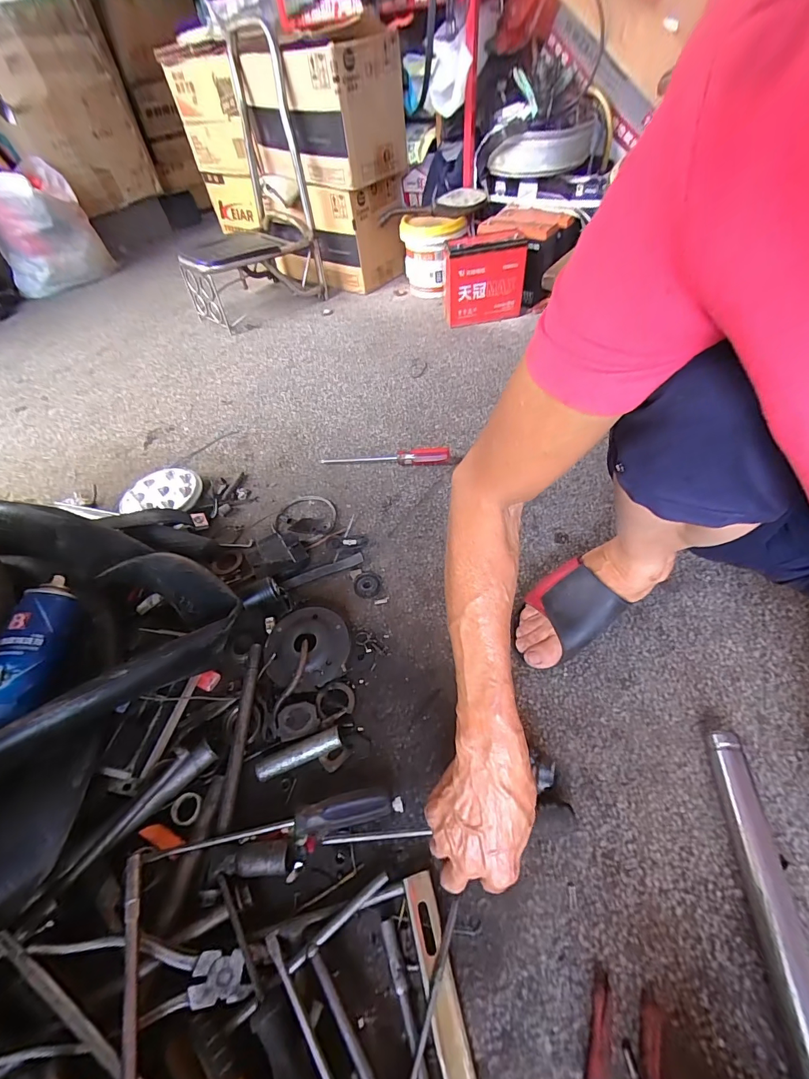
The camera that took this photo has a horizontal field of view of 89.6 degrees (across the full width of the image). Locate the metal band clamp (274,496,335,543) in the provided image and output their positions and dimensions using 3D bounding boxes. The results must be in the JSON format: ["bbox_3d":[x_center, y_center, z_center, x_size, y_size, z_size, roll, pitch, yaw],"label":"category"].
[{"bbox_3d":[-0.161,-0.034,0.663,0.101,0.006,0.102,-21,52,-11],"label":"metal band clamp"}]

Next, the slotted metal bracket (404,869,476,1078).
[{"bbox_3d":[0.032,0.370,0.314,0.024,0.013,0.178,-14,51,-5],"label":"slotted metal bracket"}]

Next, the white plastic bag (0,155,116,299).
[{"bbox_3d":[-1.136,-0.962,1.275,0.299,0.319,0.223,-32,55,-18],"label":"white plastic bag"}]

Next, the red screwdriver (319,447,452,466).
[{"bbox_3d":[-0.036,-0.151,0.735,0.230,0.030,0.026,2,52,8],"label":"red screwdriver"}]

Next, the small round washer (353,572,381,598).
[{"bbox_3d":[-0.053,0.064,0.574,0.036,0.004,0.041,-9,51,-1],"label":"small round washer"}]

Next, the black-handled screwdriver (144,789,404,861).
[{"bbox_3d":[-0.120,0.276,0.393,0.231,0.029,0.028,-12,51,-3],"label":"black-handled screwdriver"}]

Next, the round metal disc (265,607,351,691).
[{"bbox_3d":[-0.122,0.131,0.505,0.099,0.035,0.100,-3,55,4],"label":"round metal disc"}]

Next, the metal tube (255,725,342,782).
[{"bbox_3d":[-0.113,0.228,0.434,0.092,0.017,0.021,-19,52,-9],"label":"metal tube"}]

